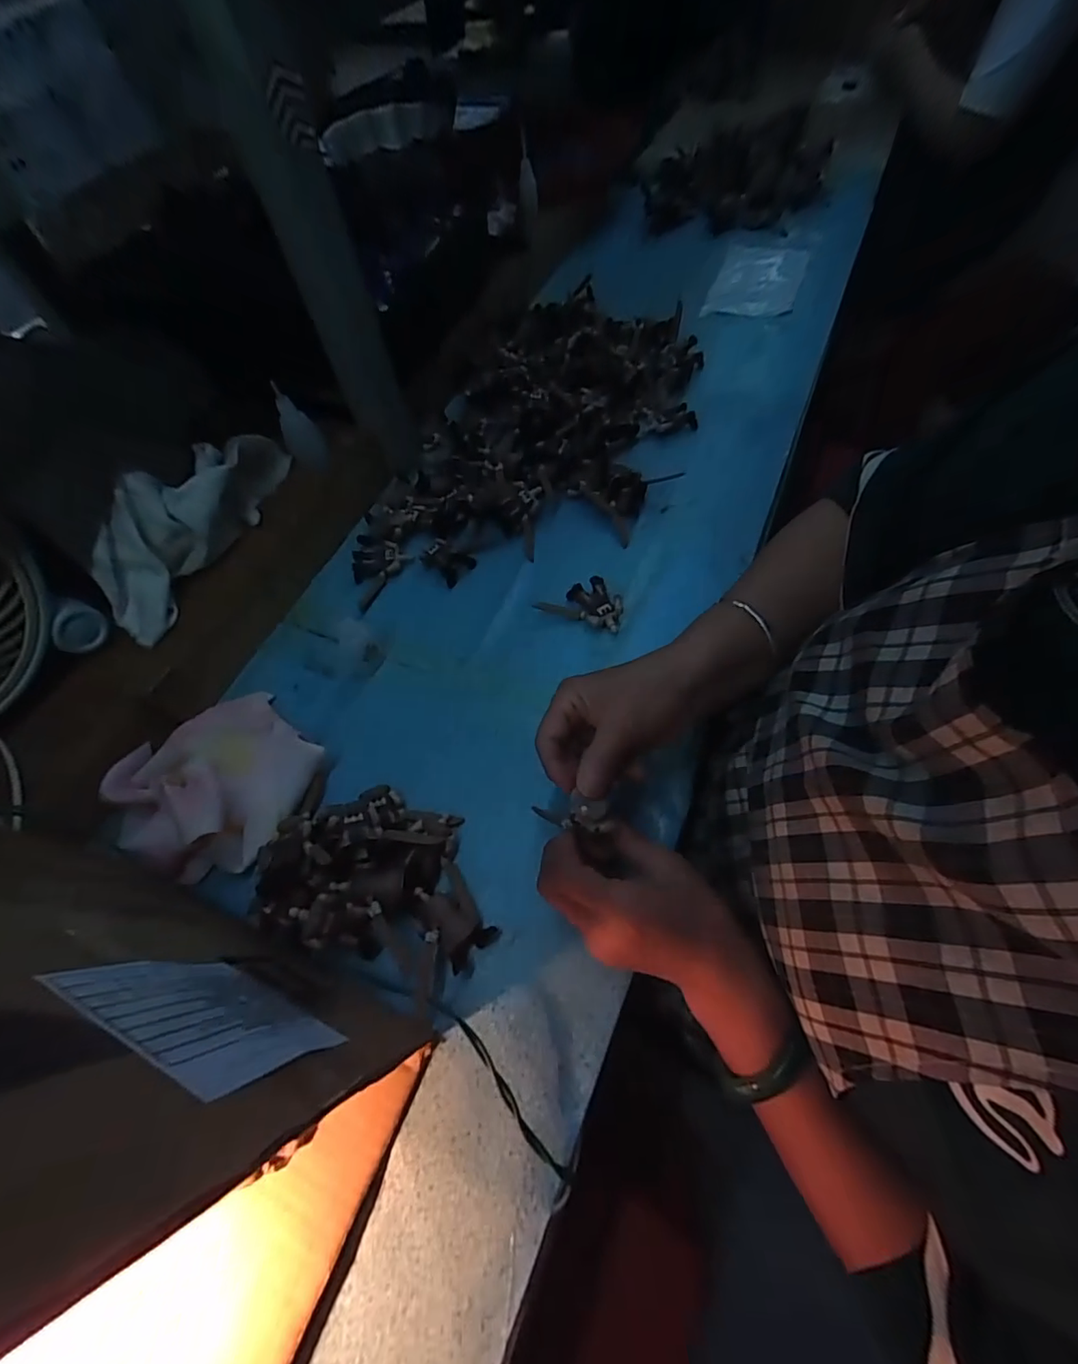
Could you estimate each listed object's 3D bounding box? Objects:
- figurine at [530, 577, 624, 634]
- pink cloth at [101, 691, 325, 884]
[{"bbox_3d":[0.042,-0.079,0.499,0.077,0.017,0.048,18,65,12],"label":"figurine"},{"bbox_3d":[-0.260,0.076,0.420,0.135,0.037,0.138,38,70,20],"label":"pink cloth"}]

